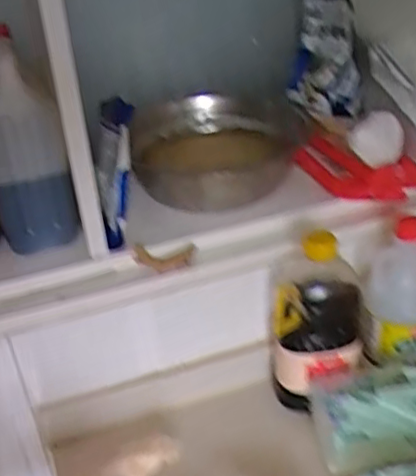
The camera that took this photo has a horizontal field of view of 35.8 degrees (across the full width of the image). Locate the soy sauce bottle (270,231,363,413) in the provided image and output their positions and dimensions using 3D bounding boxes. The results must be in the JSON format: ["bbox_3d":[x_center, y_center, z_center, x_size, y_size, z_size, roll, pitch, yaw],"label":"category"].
[{"bbox_3d":[0.123,0.089,0.734,0.095,0.212,0.088,-3,32,3],"label":"soy sauce bottle"}]

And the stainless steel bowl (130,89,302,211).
[{"bbox_3d":[0.009,-0.109,0.816,0.199,0.076,0.191,-4,32,2],"label":"stainless steel bowl"}]

